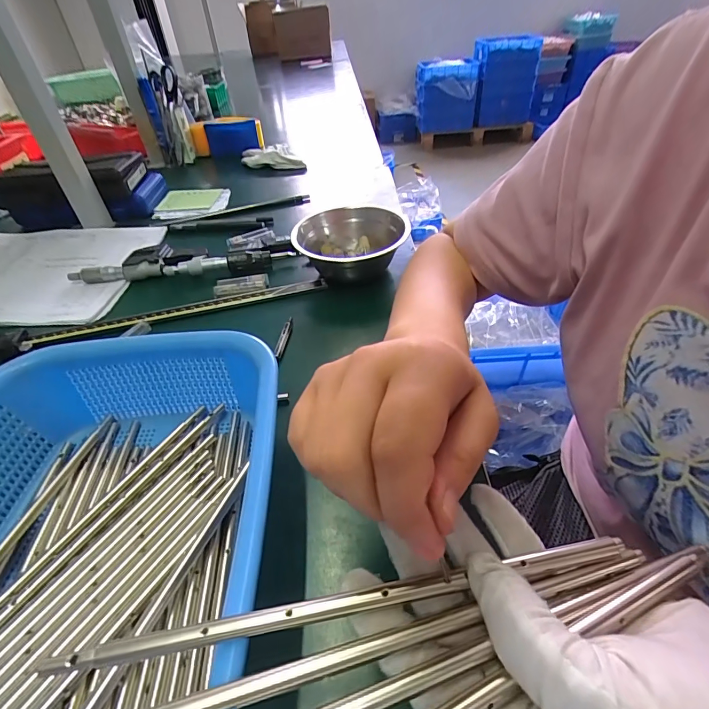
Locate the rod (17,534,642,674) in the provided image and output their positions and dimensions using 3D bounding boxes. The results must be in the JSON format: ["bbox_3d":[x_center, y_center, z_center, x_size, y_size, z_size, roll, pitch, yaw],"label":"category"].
[{"bbox_3d":[-0.002,0.094,0.153,0.219,0.004,0.008,-9,42,-5],"label":"rod"}]

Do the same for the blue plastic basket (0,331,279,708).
[{"bbox_3d":[-0.145,0.109,0.204,0.198,0.065,0.286,-1,42,1],"label":"blue plastic basket"}]

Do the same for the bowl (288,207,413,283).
[{"bbox_3d":[-0.003,-0.121,0.468,0.124,0.057,0.126,-1,42,1],"label":"bowl"}]

